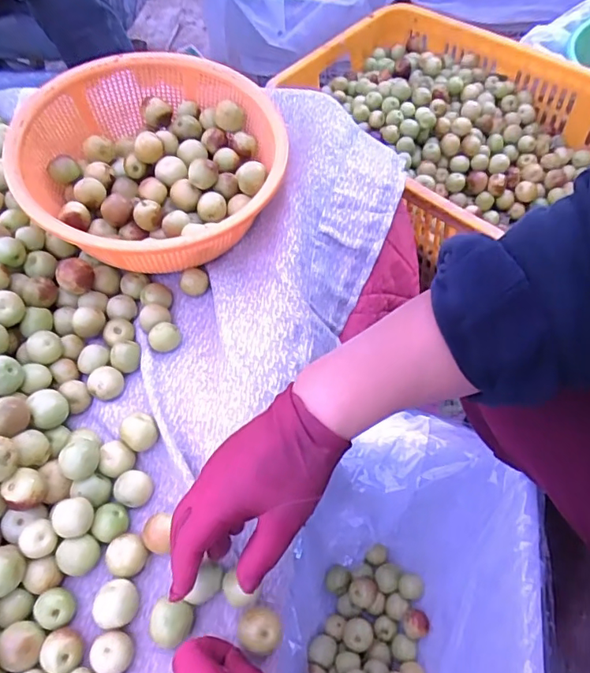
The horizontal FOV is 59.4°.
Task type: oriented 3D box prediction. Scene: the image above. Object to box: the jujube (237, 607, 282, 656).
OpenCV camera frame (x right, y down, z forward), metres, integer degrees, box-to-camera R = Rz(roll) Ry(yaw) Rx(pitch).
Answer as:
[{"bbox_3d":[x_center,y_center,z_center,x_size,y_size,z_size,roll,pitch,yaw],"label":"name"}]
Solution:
[{"bbox_3d":[-0.023,0.203,0.357,0.029,0.021,0.027,11,61,10],"label":"jujube"}]

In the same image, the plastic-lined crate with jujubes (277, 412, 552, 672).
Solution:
[{"bbox_3d":[0.099,0.301,0.495,0.212,0.180,0.369,7,60,8],"label":"plastic-lined crate with jujubes"}]

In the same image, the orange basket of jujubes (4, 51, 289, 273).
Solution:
[{"bbox_3d":[-0.142,-0.173,0.531,0.245,0.099,0.248,-2,59,3],"label":"orange basket of jujubes"}]

